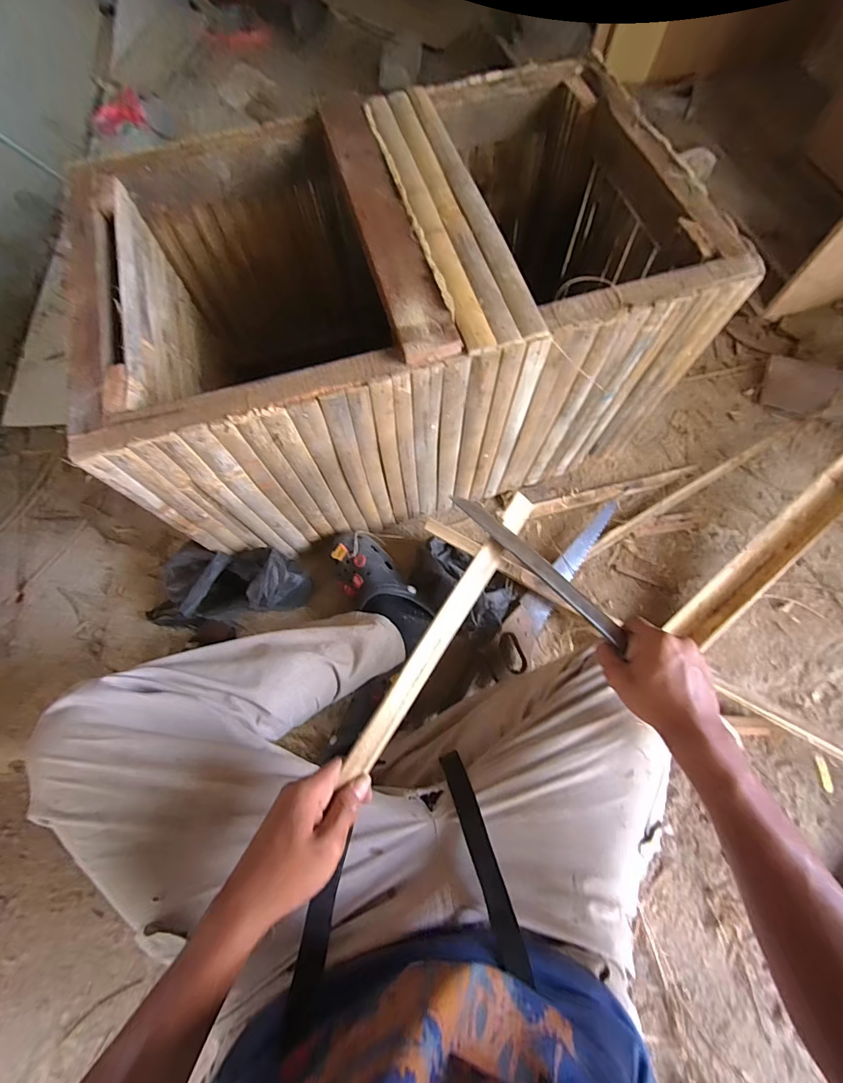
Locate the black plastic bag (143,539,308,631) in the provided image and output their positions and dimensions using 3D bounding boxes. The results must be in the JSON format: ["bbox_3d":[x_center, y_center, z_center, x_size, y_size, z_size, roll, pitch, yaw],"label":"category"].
[{"bbox_3d":[-0.315,0.078,0.730,0.222,0.141,0.108,-1,71,0],"label":"black plastic bag"}]

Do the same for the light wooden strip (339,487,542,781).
[{"bbox_3d":[0.027,0.080,0.428,0.026,0.012,0.315,32,74,10],"label":"light wooden strip"}]

